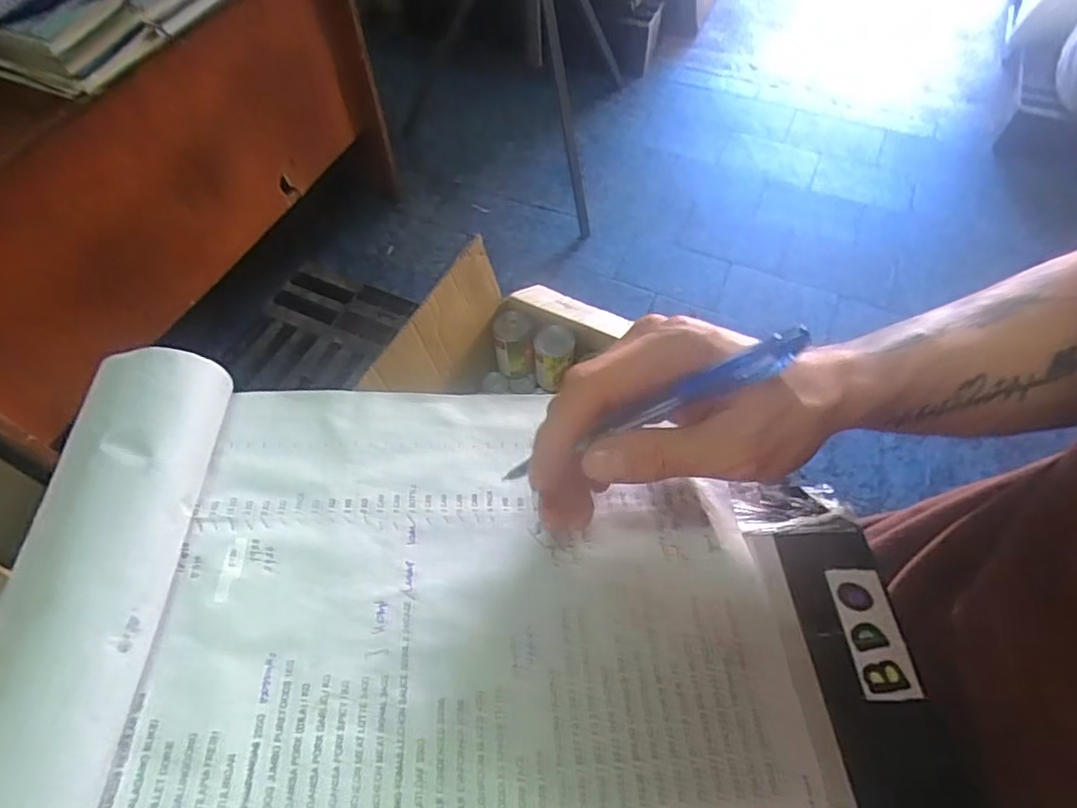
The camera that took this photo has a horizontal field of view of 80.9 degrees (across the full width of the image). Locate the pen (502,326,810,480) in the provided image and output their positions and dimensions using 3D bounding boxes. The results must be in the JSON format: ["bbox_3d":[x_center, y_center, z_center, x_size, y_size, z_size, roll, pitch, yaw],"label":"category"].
[{"bbox_3d":[0.046,0.003,0.253,0.126,0.010,0.008,-27,57,16],"label":"pen"}]

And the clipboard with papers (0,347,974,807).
[{"bbox_3d":[-0.016,0.082,0.265,0.362,0.034,0.230,2,51,-7],"label":"clipboard with papers"}]

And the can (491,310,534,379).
[{"bbox_3d":[-0.049,-0.116,1.232,0.076,0.120,0.071,-1,59,2],"label":"can"}]

